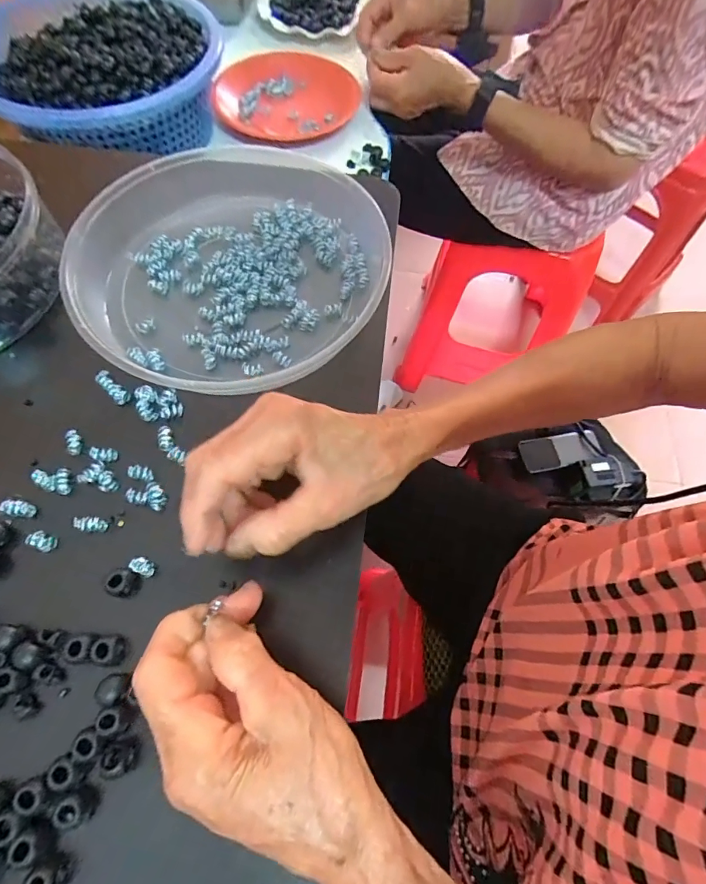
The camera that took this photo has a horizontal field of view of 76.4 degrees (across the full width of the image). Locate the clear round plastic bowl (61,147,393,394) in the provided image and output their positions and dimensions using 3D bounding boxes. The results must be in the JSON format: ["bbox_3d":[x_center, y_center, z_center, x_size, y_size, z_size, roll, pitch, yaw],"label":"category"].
[{"bbox_3d":[-0.094,-0.142,0.350,0.236,0.041,0.237,1,65,-3],"label":"clear round plastic bowl"}]

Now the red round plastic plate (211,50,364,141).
[{"bbox_3d":[-0.093,-0.464,0.613,0.185,0.041,0.180,1,65,-3],"label":"red round plastic plate"}]

